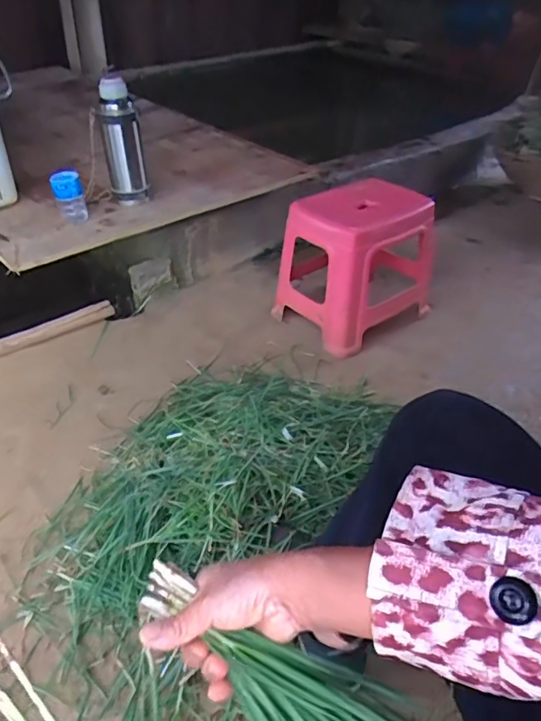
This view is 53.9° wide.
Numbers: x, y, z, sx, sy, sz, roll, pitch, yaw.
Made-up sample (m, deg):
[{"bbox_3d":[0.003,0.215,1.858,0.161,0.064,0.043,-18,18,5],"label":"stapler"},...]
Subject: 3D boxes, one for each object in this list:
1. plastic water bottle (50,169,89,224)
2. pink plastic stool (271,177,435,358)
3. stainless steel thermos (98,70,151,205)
[{"bbox_3d":[-0.489,-0.398,1.296,0.073,0.109,0.072,-17,42,-22],"label":"plastic water bottle"},{"bbox_3d":[0.232,-0.262,1.344,0.372,0.326,0.282,-26,48,-32],"label":"pink plastic stool"},{"bbox_3d":[-0.364,-0.544,1.323,0.093,0.275,0.075,-9,42,-16],"label":"stainless steel thermos"}]

